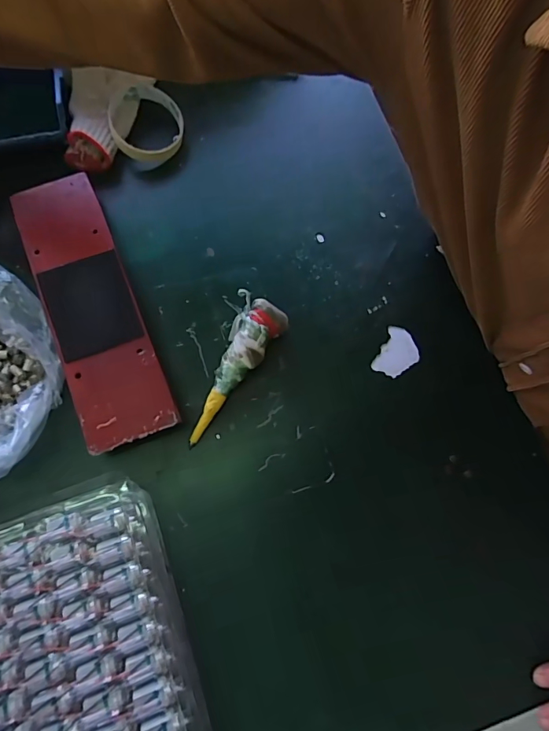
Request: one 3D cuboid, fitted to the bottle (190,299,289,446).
[{"bbox_3d":[-0.045,0.002,0.421,0.043,0.034,0.147,35,77,8],"label":"bottle"}]

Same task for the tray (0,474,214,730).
[{"bbox_3d":[-0.174,0.244,0.339,0.206,0.052,0.264,-18,75,-6],"label":"tray"}]

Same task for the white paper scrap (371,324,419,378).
[{"bbox_3d":[0.127,-0.012,0.448,0.038,0.004,0.052,27,76,6],"label":"white paper scrap"}]

